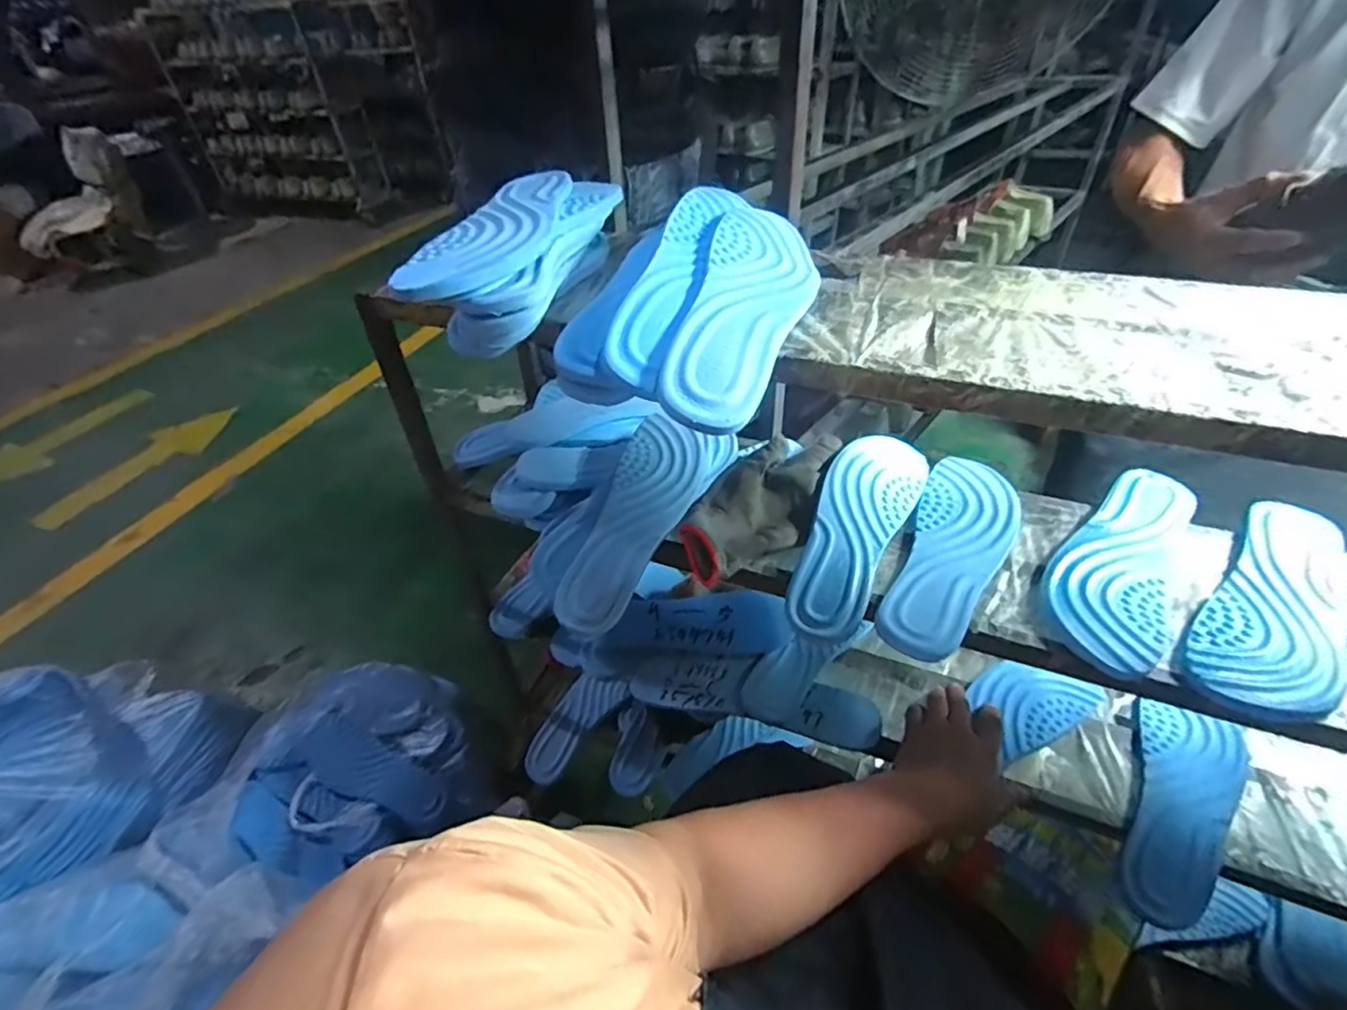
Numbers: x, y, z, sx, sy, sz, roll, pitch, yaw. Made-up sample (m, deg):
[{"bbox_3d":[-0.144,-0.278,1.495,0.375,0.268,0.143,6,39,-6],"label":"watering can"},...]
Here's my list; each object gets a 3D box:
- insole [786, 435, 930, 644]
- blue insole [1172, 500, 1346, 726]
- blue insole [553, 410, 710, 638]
[{"bbox_3d":[0.162,0.015,0.535,0.077,0.029,0.242,20,47,25],"label":"insole"},{"bbox_3d":[0.462,0.075,0.453,0.246,0.010,0.084,-34,49,-29],"label":"blue insole"},{"bbox_3d":[-0.033,0.011,0.551,0.075,0.031,0.226,15,62,21],"label":"blue insole"}]

